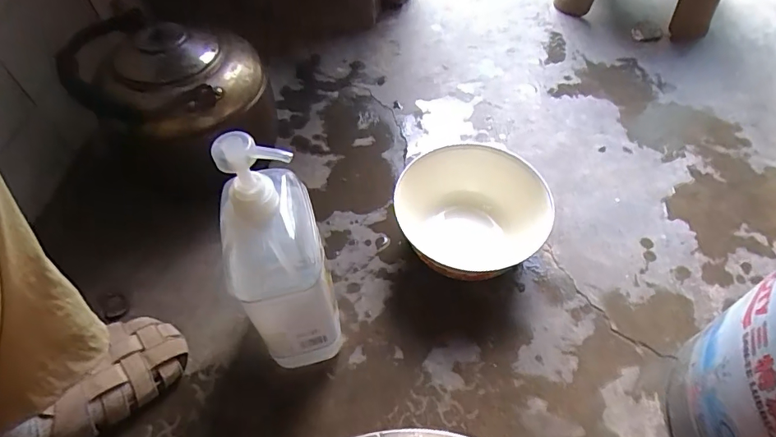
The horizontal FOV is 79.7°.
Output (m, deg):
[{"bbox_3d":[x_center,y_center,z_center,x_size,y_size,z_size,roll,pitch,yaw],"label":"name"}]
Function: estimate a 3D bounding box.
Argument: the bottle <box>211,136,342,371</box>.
[{"bbox_3d":[-0.099,0.042,0.421,0.081,0.285,0.092,-13,55,-7],"label":"bottle"}]

